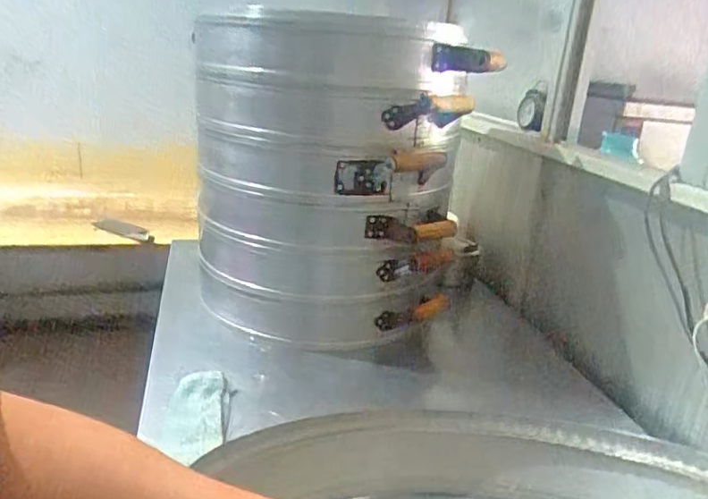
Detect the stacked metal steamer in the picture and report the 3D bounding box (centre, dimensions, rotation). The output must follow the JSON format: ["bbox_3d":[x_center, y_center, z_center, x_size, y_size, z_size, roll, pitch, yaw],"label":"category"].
[{"bbox_3d":[-0.045,-0.129,1.140,0.470,0.599,0.452,-4,22,-24],"label":"stacked metal steamer"}]

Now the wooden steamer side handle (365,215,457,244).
[{"bbox_3d":[0.108,-0.037,1.056,0.171,0.048,0.035,5,20,-1],"label":"wooden steamer side handle"}]

